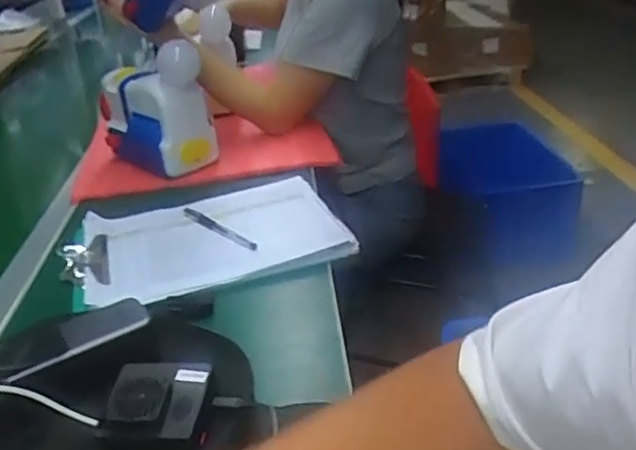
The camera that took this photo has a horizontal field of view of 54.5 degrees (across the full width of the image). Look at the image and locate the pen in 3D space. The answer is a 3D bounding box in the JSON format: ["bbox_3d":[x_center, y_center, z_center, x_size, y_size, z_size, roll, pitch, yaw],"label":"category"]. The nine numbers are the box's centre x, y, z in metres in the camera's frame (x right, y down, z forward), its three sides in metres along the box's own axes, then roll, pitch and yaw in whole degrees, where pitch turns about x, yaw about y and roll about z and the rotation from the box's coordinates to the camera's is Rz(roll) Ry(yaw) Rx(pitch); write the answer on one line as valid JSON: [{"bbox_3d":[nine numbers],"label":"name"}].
[{"bbox_3d":[-0.129,0.006,0.802,0.015,0.013,0.156,-30,38,-35],"label":"pen"}]

